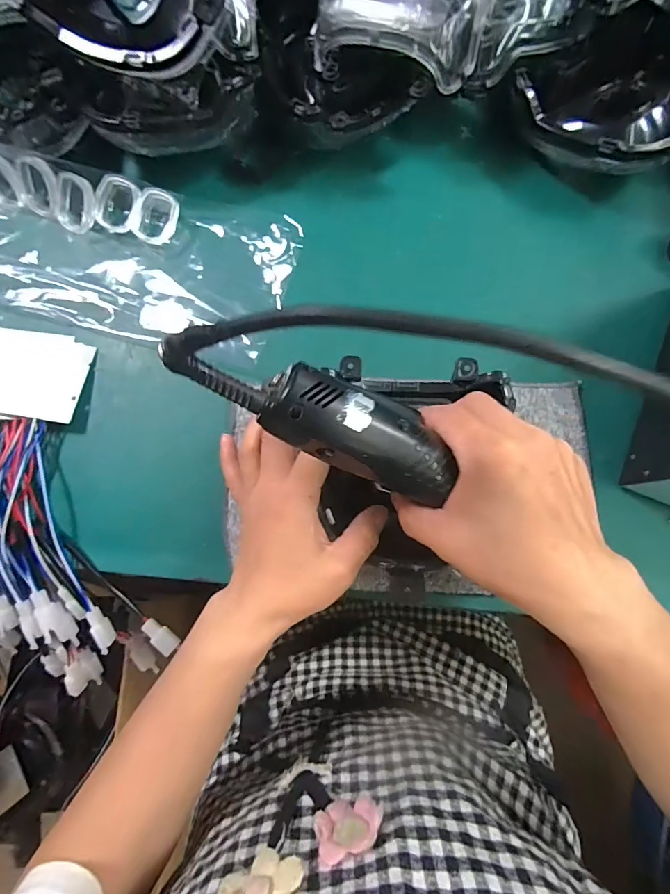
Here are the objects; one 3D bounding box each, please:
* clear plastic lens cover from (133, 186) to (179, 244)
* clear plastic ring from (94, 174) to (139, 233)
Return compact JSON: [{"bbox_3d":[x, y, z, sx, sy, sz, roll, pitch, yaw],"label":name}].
[{"bbox_3d":[-0.151,-0.196,0.359,0.034,0.009,0.044,21,100,-6],"label":"clear plastic lens cover"},{"bbox_3d":[-0.183,-0.204,0.356,0.034,0.014,0.044,25,102,-4],"label":"clear plastic ring"}]

